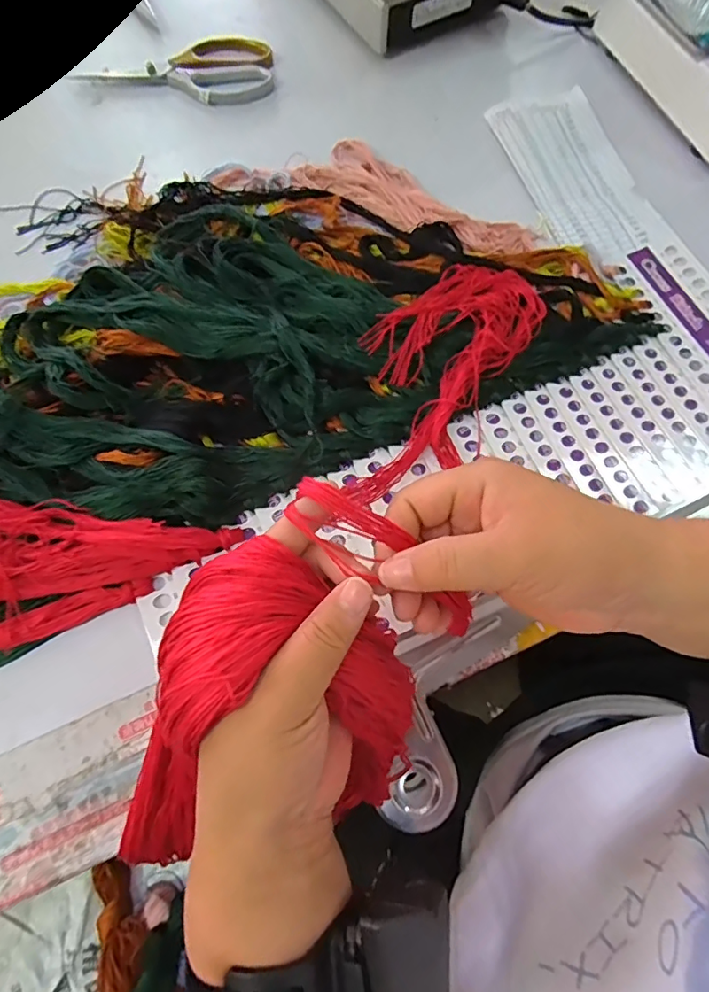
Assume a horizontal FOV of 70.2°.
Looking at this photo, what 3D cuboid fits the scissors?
[{"bbox_3d":[-0.194,-0.471,0.554,0.210,0.016,0.084,8,70,3],"label":"scissors"}]

